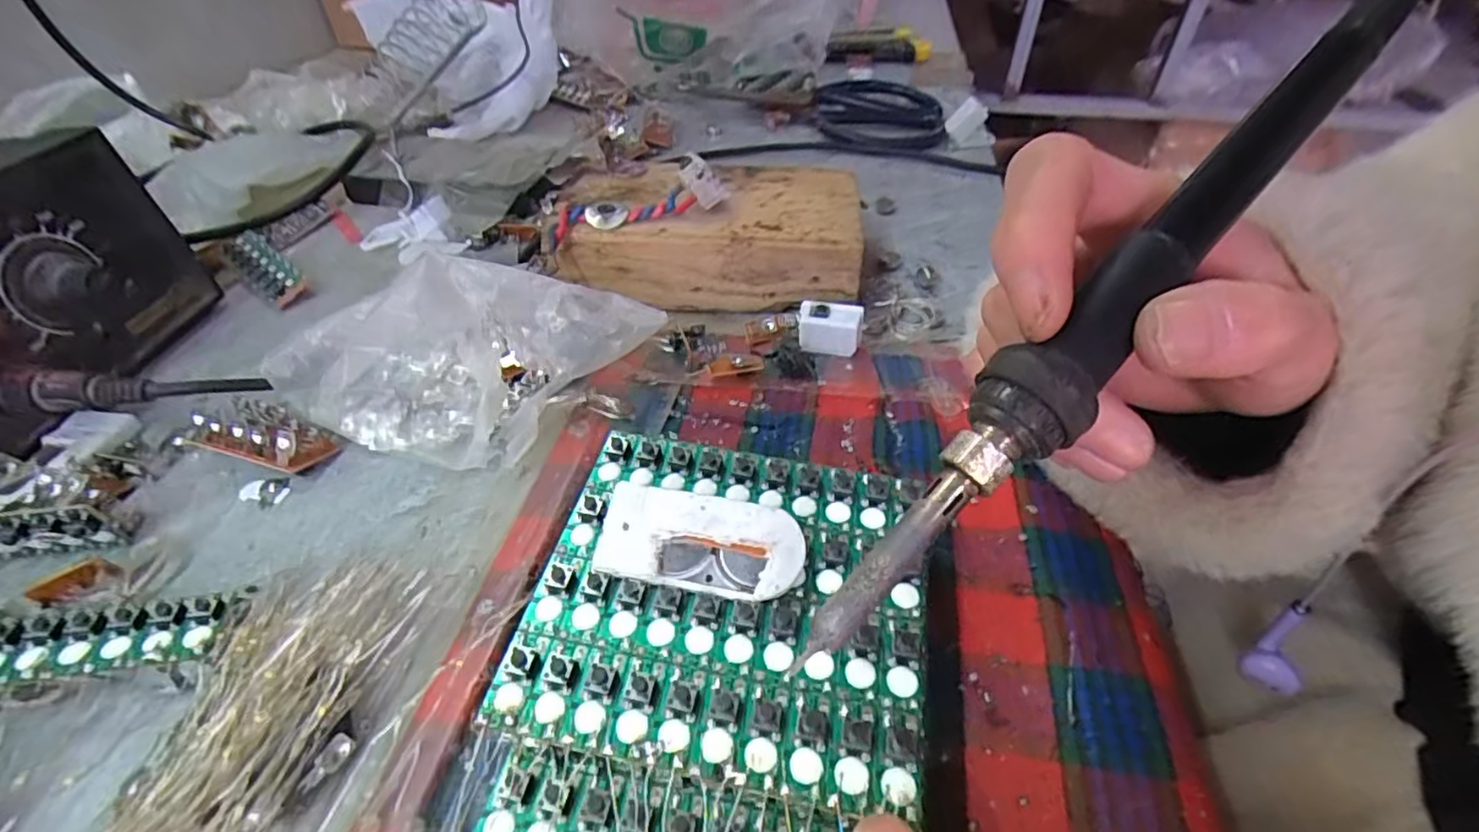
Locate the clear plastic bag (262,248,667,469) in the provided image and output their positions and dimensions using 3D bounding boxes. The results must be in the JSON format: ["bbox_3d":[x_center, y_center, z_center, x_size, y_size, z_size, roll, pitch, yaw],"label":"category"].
[{"bbox_3d":[-0.108,-0.023,0.241,0.152,0.062,0.060,-10,42,9],"label":"clear plastic bag"}]

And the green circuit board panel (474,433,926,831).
[{"bbox_3d":[-0.005,0.051,0.156,0.093,0.016,0.105,8,55,7],"label":"green circuit board panel"}]

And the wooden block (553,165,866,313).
[{"bbox_3d":[-0.013,-0.090,0.323,0.139,0.039,0.084,1,43,1],"label":"wooden block"}]

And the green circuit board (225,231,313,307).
[{"bbox_3d":[-0.237,-0.074,0.325,0.062,0.006,0.019,36,67,26],"label":"green circuit board"}]

